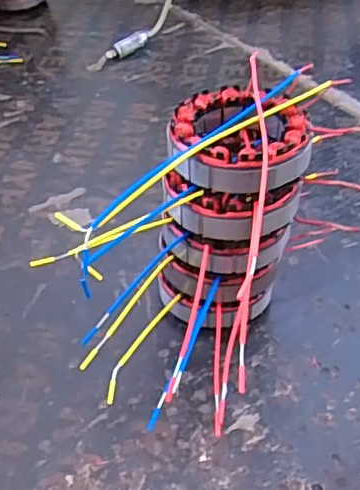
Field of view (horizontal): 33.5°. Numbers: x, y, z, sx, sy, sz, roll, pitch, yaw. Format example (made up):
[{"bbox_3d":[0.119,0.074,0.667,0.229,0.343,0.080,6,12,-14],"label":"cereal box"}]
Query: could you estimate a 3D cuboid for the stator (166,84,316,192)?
[{"bbox_3d":[0.034,-0.064,0.360,0.085,0.030,0.097,23,49,22],"label":"stator"}]

